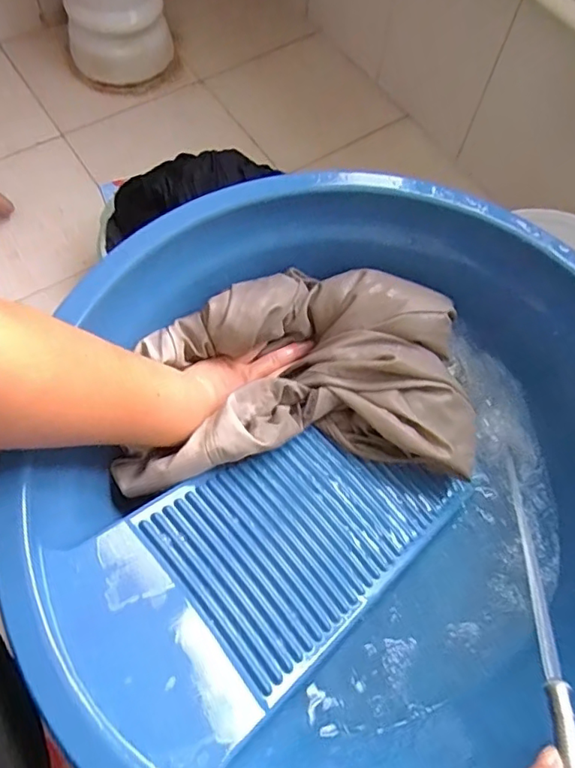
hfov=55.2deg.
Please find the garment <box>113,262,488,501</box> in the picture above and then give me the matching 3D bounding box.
[{"bbox_3d":[0.003,-0.009,0.468,0.294,0.075,0.183,-4,66,-4],"label":"garment"}]

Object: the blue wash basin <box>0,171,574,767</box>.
[{"bbox_3d":[0.062,0.066,0.425,0.453,0.140,0.466,1,66,-2],"label":"blue wash basin"}]

